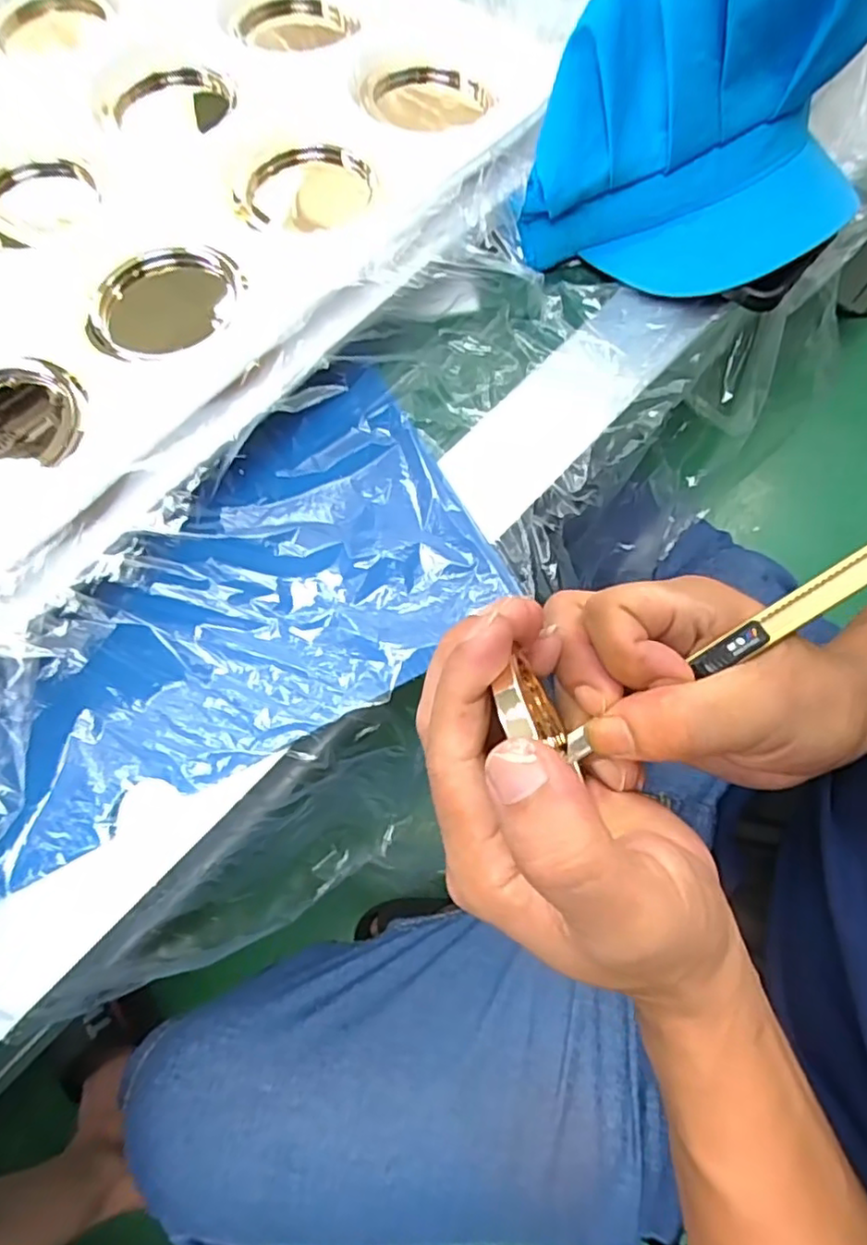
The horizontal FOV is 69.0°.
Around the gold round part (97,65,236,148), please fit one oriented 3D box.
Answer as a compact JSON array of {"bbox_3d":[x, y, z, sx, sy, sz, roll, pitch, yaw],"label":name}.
[{"bbox_3d":[-0.138,-0.270,0.328,0.065,0.008,0.060,0,72,1],"label":"gold round part"}]

